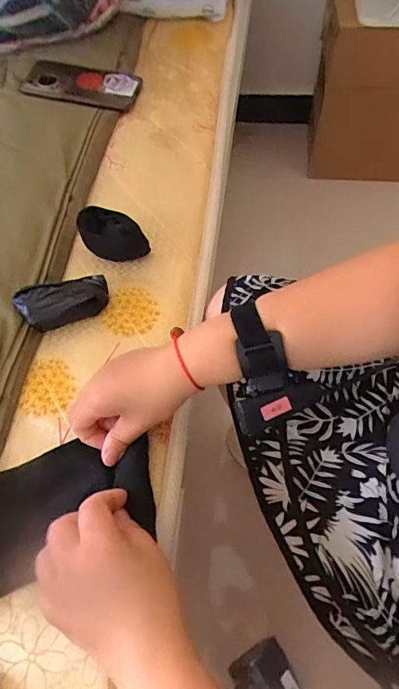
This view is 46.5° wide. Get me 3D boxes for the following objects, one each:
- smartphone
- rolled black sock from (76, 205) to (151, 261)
[{"bbox_3d":[-0.173,-0.376,0.668,0.168,0.015,0.070,11,73,2],"label":"smartphone"},{"bbox_3d":[-0.098,-0.124,0.528,0.081,0.033,0.048,19,61,6],"label":"rolled black sock"}]

